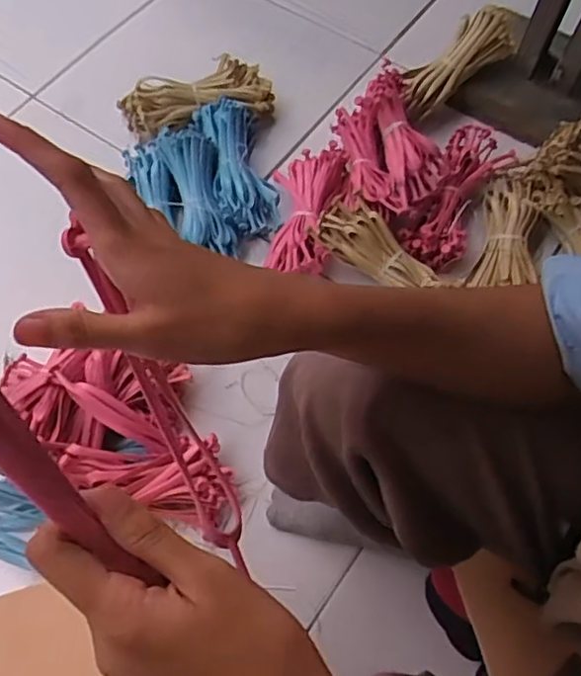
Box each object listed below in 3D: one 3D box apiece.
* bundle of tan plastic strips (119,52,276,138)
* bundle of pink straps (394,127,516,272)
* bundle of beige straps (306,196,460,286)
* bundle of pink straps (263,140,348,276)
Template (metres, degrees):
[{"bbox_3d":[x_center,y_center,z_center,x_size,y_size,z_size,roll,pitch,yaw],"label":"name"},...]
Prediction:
[{"bbox_3d":[-0.141,-0.359,0.952,0.230,0.062,0.078,-11,65,-5],"label":"bundle of tan plastic strips"},{"bbox_3d":[0.223,-0.192,0.856,0.092,0.048,0.209,28,68,13],"label":"bundle of pink straps"},{"bbox_3d":[0.109,-0.116,0.804,0.174,0.033,0.075,36,70,16],"label":"bundle of beige straps"},{"bbox_3d":[0.023,-0.175,0.861,0.101,0.062,0.195,3,65,2],"label":"bundle of pink straps"}]

